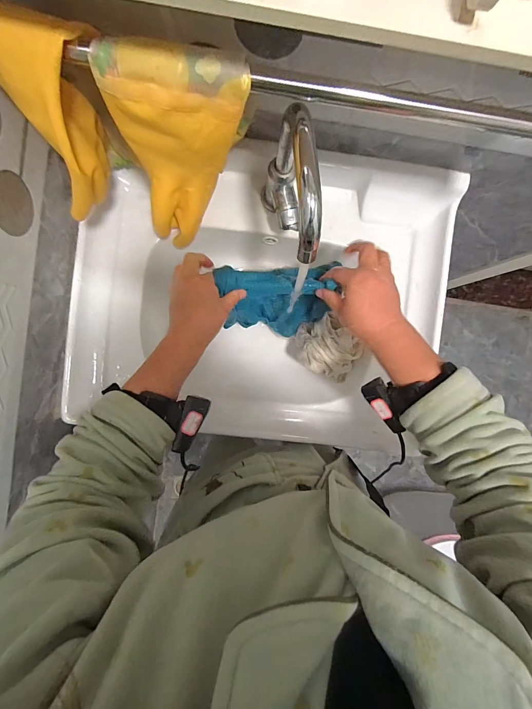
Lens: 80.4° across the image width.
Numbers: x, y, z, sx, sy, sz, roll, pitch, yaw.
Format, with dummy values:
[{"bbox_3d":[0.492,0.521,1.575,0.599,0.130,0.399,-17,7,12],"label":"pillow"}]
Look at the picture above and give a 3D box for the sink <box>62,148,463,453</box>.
[{"bbox_3d":[-0.010,-0.086,0.588,0.618,0.165,0.473,5,91,-4],"label":"sink"}]

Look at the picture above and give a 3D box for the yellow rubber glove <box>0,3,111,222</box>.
[{"bbox_3d":[-0.200,-0.237,0.337,0.101,0.173,0.117,-11,92,-4],"label":"yellow rubber glove"}]

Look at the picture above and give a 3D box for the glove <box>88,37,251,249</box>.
[{"bbox_3d":[-0.094,-0.230,0.388,0.135,0.239,0.100,3,91,-4],"label":"glove"}]

